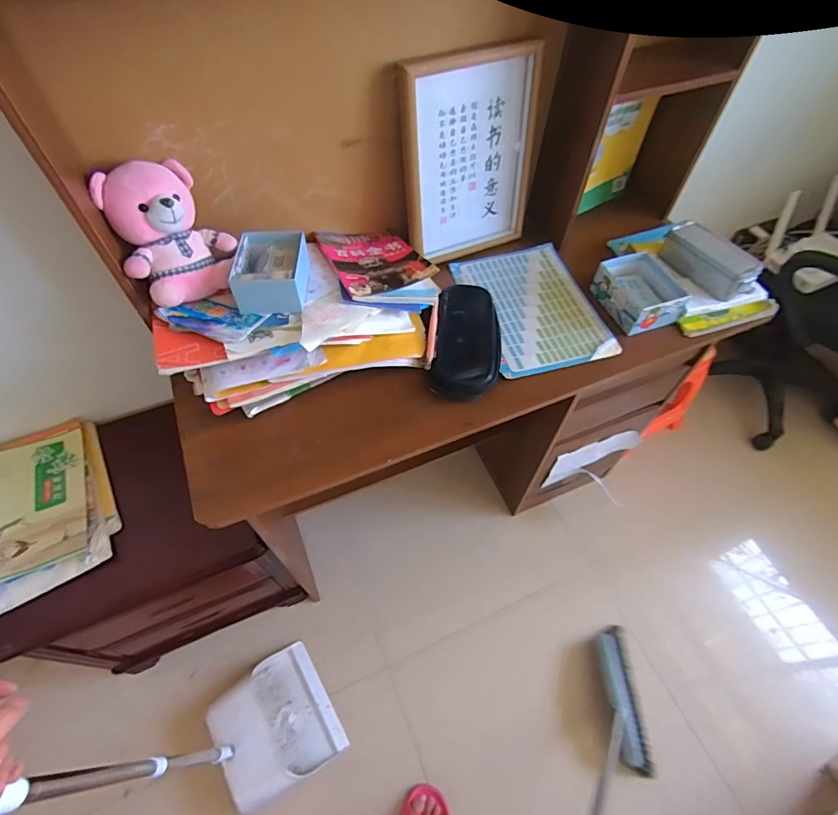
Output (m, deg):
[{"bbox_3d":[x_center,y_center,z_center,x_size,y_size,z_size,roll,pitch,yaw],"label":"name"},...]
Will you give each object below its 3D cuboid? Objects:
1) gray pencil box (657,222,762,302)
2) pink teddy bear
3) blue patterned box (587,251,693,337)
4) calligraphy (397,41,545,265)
[{"bbox_3d":[0.507,-0.262,0.813,0.078,0.054,0.162,-35,64,-21],"label":"gray pencil box"},{"bbox_3d":[-0.338,-0.235,0.631,0.142,0.148,0.119,-34,64,-21],"label":"pink teddy bear"},{"bbox_3d":[0.379,-0.199,0.801,0.115,0.050,0.134,-16,59,-11],"label":"blue patterned box"},{"bbox_3d":[0.090,-0.407,0.780,0.238,0.315,0.022,-23,52,-15],"label":"calligraphy"}]

